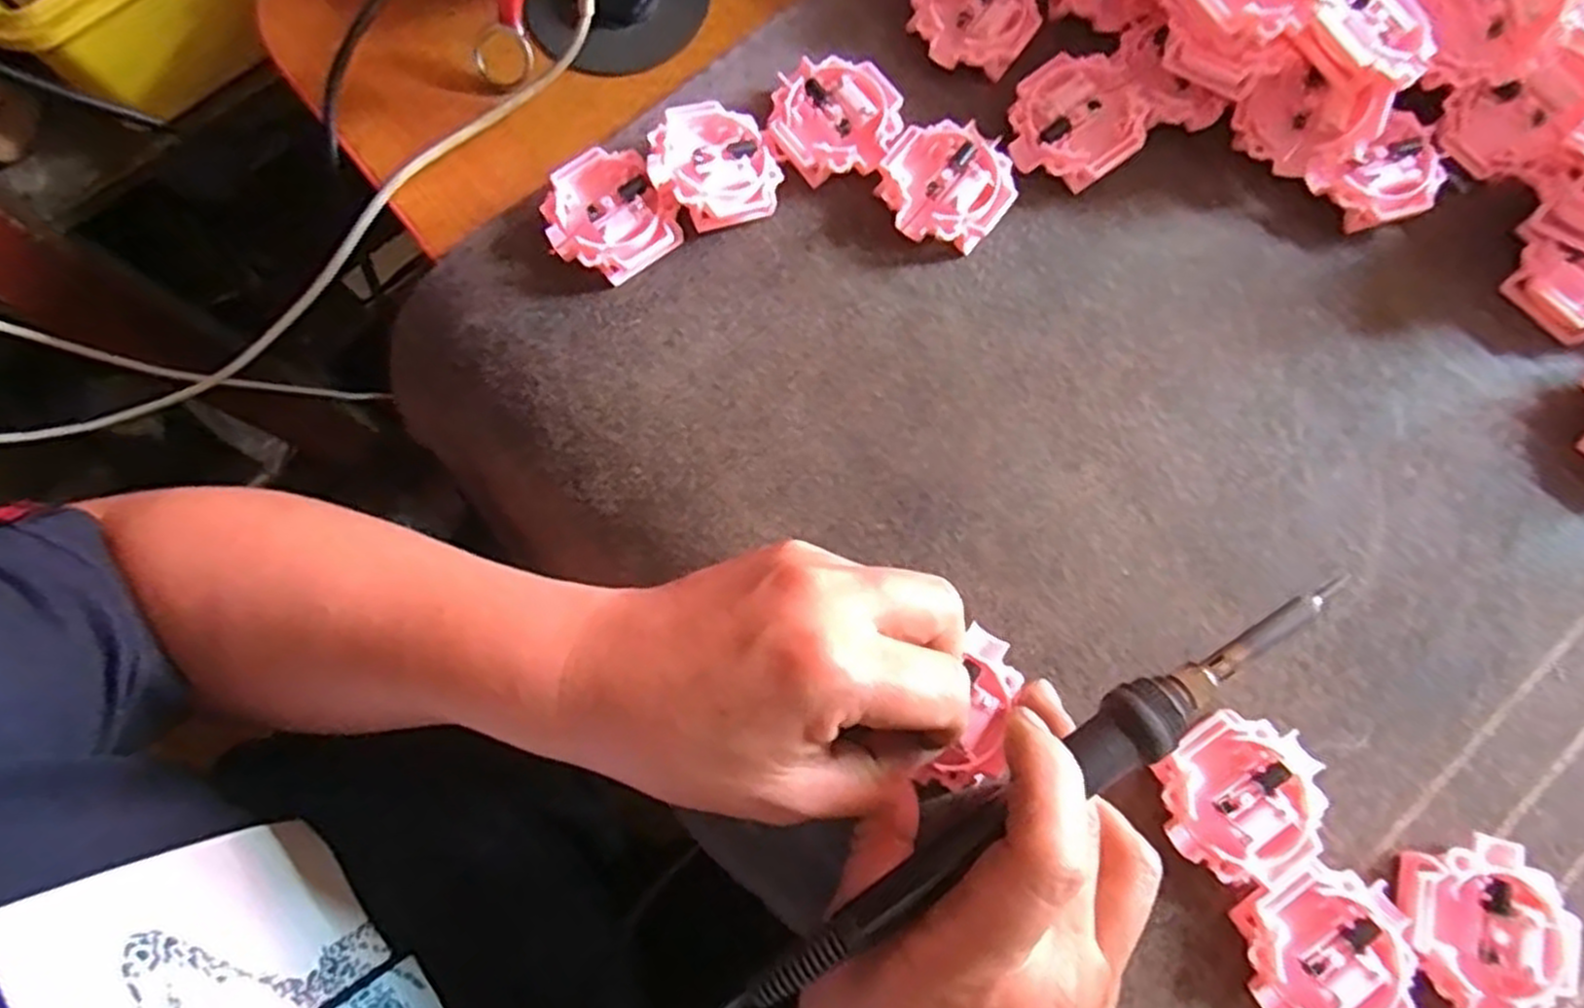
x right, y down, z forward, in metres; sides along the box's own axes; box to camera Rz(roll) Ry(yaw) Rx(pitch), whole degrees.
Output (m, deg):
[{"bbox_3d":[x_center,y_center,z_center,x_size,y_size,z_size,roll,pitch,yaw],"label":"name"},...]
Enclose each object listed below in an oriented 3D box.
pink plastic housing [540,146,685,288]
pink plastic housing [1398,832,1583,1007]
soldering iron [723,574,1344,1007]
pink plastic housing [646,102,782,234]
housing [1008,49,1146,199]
[{"bbox_3d":[-0.075,-0.116,0.311,0.047,0.012,0.049,-37,80,-8],"label":"pink plastic housing"},{"bbox_3d":[0.230,0.141,0.258,0.050,0.016,0.050,0,77,-1],"label":"pink plastic housing"},{"bbox_3d":[0.068,0.089,0.228,0.226,0.016,0.019,-33,80,-7],"label":"soldering iron"},{"bbox_3d":[-0.033,-0.138,0.313,0.048,0.016,0.051,0,77,-1],"label":"pink plastic housing"},{"bbox_3d":[0.114,-0.158,0.321,0.053,0.013,0.051,-34,80,-8],"label":"housing"}]

